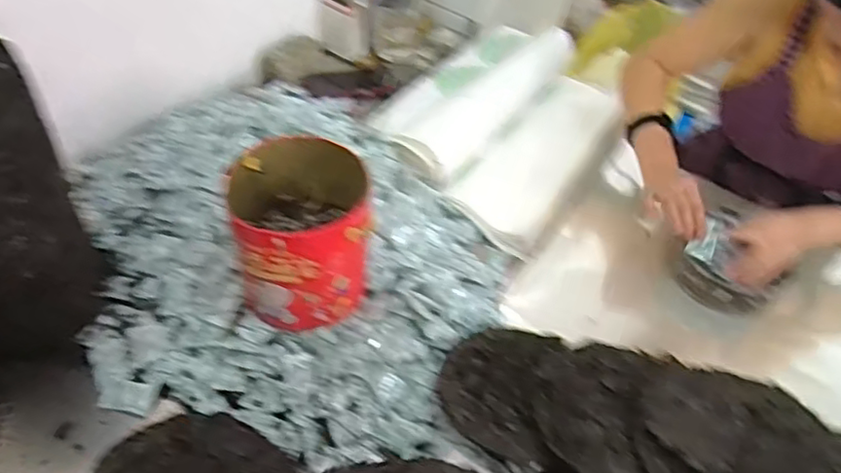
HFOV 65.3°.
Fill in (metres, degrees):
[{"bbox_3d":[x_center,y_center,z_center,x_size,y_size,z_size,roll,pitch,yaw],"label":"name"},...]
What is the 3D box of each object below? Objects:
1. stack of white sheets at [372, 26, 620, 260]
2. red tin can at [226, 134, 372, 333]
[{"bbox_3d":[0.226,-0.155,1.151,0.177,0.063,0.457,29,49,20],"label":"stack of white sheets"},{"bbox_3d":[-0.143,0.003,0.798,0.152,0.184,0.145,4,46,-4],"label":"red tin can"}]

